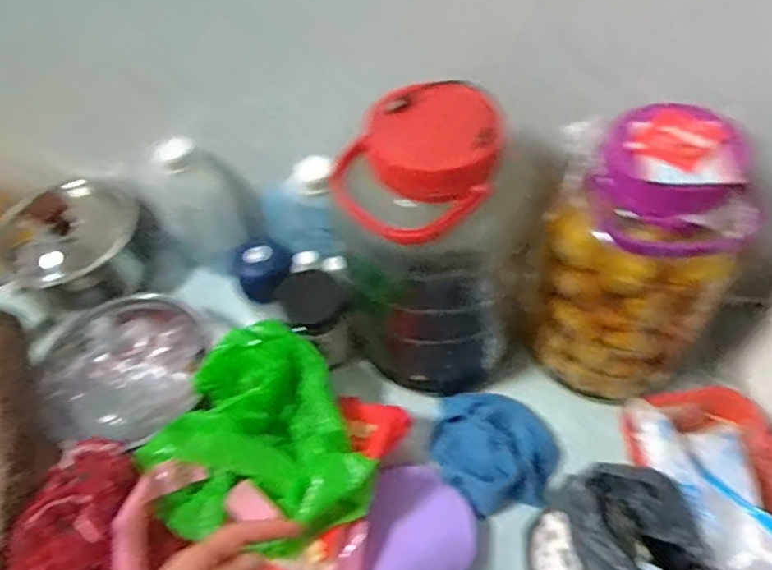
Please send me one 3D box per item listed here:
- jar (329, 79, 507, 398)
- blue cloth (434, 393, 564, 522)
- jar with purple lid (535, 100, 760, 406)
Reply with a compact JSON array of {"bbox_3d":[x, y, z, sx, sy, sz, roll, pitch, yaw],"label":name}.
[{"bbox_3d":[0.036,-0.028,0.678,0.161,0.349,0.165,-2,53,3],"label":"jar"},{"bbox_3d":[0.129,0.187,0.721,0.146,0.063,0.144,-9,53,-2],"label":"blue cloth"},{"bbox_3d":[0.260,-0.019,0.656,0.172,0.320,0.150,26,59,22],"label":"jar with purple lid"}]

